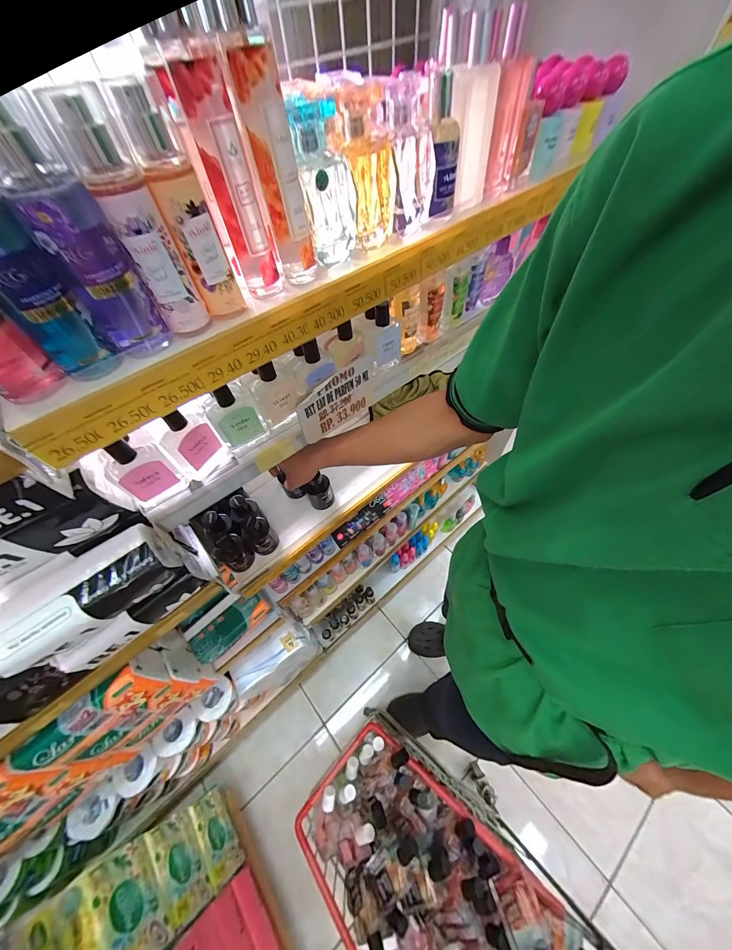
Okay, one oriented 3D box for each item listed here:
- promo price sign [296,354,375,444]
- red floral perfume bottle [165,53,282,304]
[{"bbox_3d":[-0.037,-0.105,0.458,0.128,0.103,0.008,-37,65,-17],"label":"promo price sign"},{"bbox_3d":[-0.110,-0.238,0.275,0.038,0.149,0.048,-19,58,-9],"label":"red floral perfume bottle"}]

